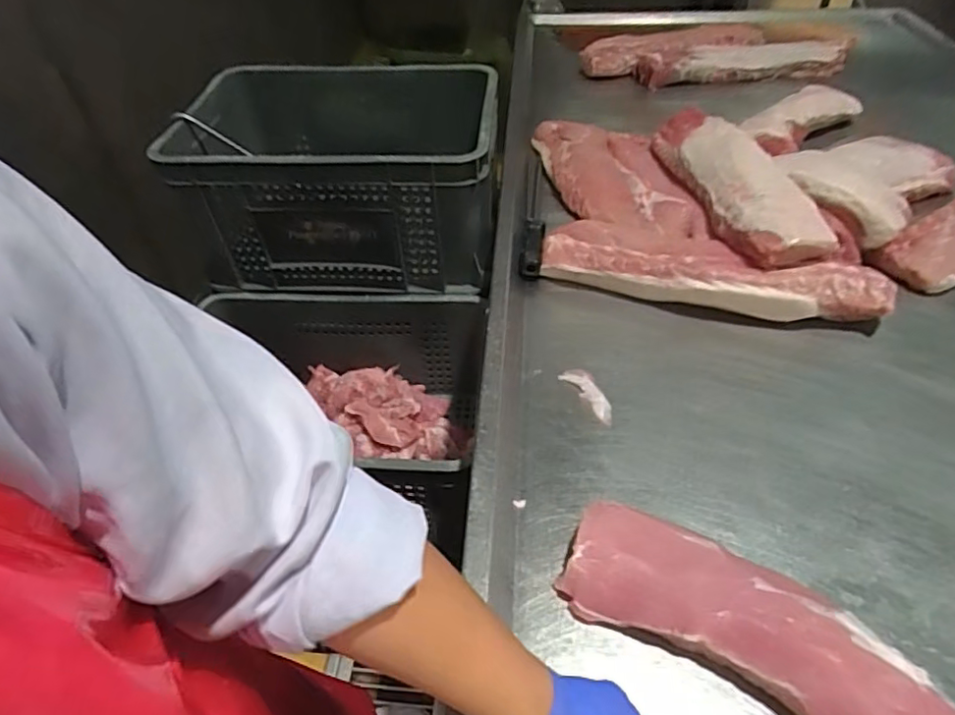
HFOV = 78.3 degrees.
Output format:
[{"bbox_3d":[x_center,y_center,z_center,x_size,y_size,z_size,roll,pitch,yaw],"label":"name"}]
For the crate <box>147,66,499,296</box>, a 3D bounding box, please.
[{"bbox_3d":[-0.228,-0.315,1.028,0.502,0.258,0.314,0,46,3],"label":"crate"}]

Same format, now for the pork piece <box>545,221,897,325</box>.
[{"bbox_3d":[0.336,-0.125,0.862,0.478,0.071,0.125,14,48,16],"label":"pork piece"}]

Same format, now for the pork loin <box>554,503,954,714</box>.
[{"bbox_3d":[0.273,0.291,0.454,0.156,0.059,0.474,-30,52,-24],"label":"pork loin"}]

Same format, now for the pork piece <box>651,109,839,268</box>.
[{"bbox_3d":[0.403,-0.292,0.936,0.130,0.066,0.432,-5,46,-2],"label":"pork piece"}]

